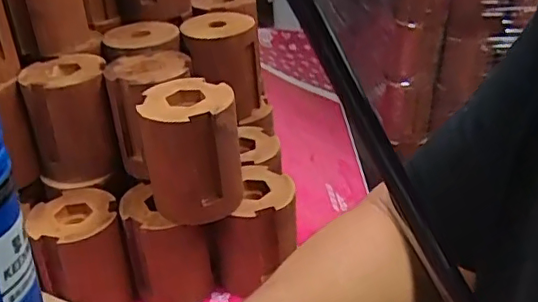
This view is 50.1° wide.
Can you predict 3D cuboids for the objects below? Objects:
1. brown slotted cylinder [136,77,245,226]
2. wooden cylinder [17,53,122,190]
[{"bbox_3d":[-0.066,0.002,0.489,0.075,0.104,0.076,-9,31,-13],"label":"brown slotted cylinder"},{"bbox_3d":[-0.188,-0.029,0.551,0.073,0.104,0.079,-11,32,-15],"label":"wooden cylinder"}]

